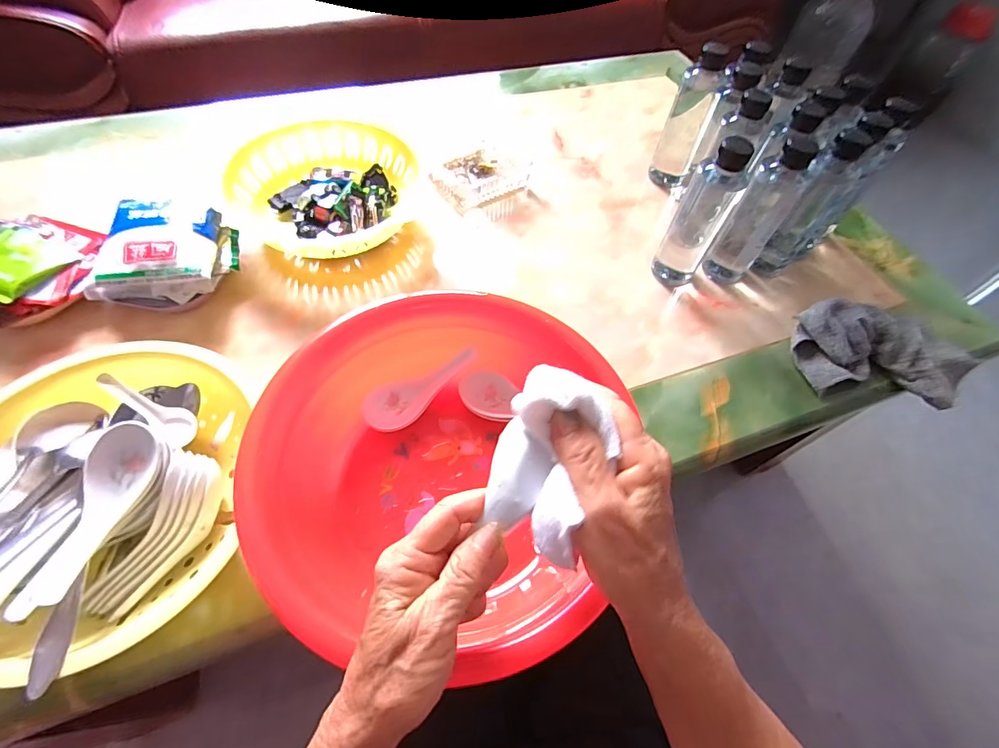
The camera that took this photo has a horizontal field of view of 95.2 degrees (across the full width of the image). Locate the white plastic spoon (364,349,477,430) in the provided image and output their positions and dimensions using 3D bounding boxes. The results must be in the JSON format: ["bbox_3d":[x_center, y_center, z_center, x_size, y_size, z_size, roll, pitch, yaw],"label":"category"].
[{"bbox_3d":[-0.076,0.012,0.446,0.118,0.029,0.040,-34,65,-1],"label":"white plastic spoon"}]

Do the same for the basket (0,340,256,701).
[{"bbox_3d":[-0.331,0.095,0.362,0.210,0.081,0.254,-4,59,-6],"label":"basket"}]

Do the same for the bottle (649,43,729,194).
[{"bbox_3d":[0.251,-0.335,0.617,0.051,0.170,0.051,23,60,10],"label":"bottle"}]

